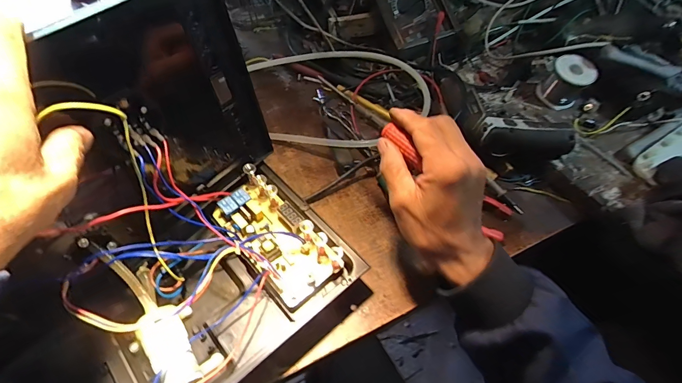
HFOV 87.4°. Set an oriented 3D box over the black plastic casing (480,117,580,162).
[{"bbox_3d":[0.229,-0.063,0.440,0.116,0.045,0.030,-1,53,1],"label":"black plastic casing"}]

